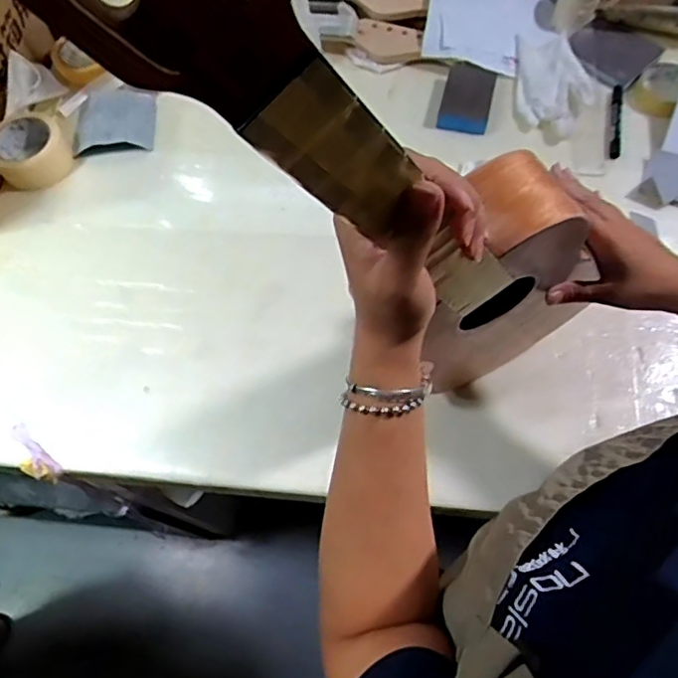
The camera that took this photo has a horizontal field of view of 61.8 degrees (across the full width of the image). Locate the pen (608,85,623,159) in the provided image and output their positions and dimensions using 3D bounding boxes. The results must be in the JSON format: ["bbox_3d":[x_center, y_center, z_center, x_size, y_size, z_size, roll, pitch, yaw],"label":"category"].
[{"bbox_3d":[0.362,-0.285,0.740,0.015,0.018,0.107,8,66,6],"label":"pen"}]

